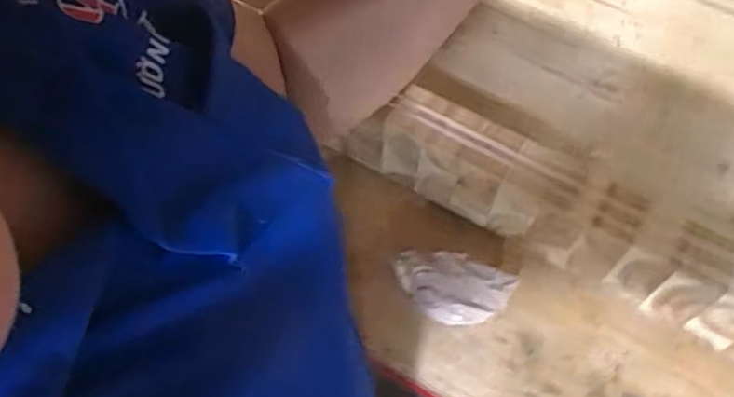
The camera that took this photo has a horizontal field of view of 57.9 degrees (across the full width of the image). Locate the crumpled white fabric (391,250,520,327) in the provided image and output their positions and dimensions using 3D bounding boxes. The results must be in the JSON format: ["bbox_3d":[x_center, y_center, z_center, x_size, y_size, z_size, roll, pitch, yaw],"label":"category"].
[{"bbox_3d":[0.077,0.084,0.621,0.108,0.039,0.056,16,62,8],"label":"crumpled white fabric"}]

